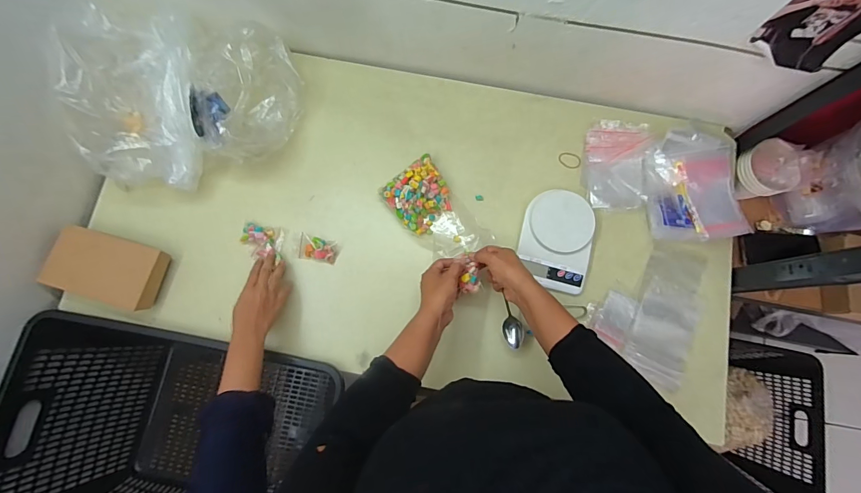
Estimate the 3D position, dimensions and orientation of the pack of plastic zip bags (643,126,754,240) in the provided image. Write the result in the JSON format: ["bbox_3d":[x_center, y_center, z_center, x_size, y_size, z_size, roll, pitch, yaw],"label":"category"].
[{"bbox_3d":[0.488,-0.115,0.694,0.171,0.031,0.204,2,86,2],"label":"pack of plastic zip bags"}]

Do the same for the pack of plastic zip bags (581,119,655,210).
[{"bbox_3d":[0.349,-0.157,0.719,0.111,0.033,0.172,8,79,1],"label":"pack of plastic zip bags"}]

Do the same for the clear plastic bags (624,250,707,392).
[{"bbox_3d":[0.424,0.119,0.678,0.101,0.016,0.242,22,80,4],"label":"clear plastic bags"}]

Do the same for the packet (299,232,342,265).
[{"bbox_3d":[-0.204,0.006,0.695,0.070,0.022,0.042,12,79,2],"label":"packet"}]

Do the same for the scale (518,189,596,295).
[{"bbox_3d":[0.228,-0.012,0.690,0.127,0.033,0.176,12,79,2],"label":"scale"}]

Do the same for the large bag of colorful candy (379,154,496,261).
[{"bbox_3d":[0.012,-0.058,0.698,0.116,0.054,0.203,-38,82,-7],"label":"large bag of colorful candy"}]

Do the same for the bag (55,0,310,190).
[{"bbox_3d":[-0.432,-0.256,0.685,0.353,0.143,0.282,4,79,0],"label":"bag"}]

